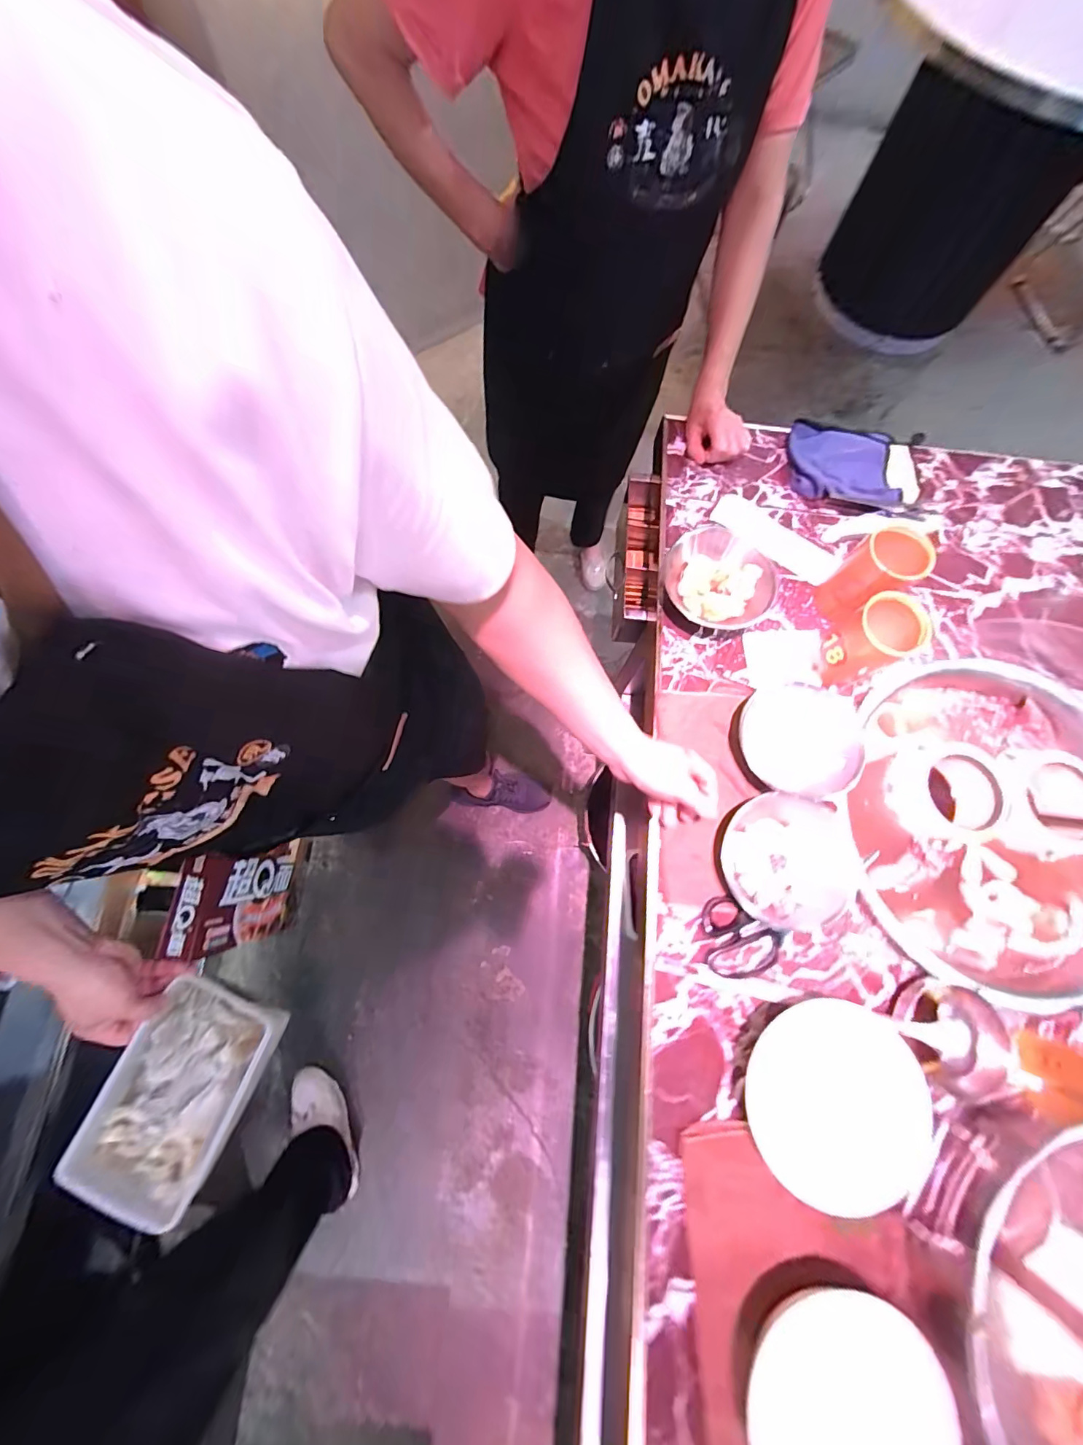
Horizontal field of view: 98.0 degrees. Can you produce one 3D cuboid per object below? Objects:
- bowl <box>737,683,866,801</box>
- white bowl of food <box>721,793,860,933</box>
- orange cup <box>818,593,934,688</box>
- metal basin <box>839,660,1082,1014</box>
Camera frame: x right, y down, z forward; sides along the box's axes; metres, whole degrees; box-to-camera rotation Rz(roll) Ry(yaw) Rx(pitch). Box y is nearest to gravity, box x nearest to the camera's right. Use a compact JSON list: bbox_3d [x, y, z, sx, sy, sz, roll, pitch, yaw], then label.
[{"bbox_3d":[0.326,0.026,0.596,0.126,0.049,0.137,0,75,1],"label":"bowl"},{"bbox_3d":[0.292,0.166,0.563,0.150,0.042,0.145,0,75,1],"label":"white bowl of food"},{"bbox_3d":[0.407,-0.098,0.603,0.082,0.127,0.078,1,75,-2],"label":"orange cup"},{"bbox_3d":[0.583,0.126,0.623,0.351,0.086,0.417,22,75,3],"label":"metal basin"}]

